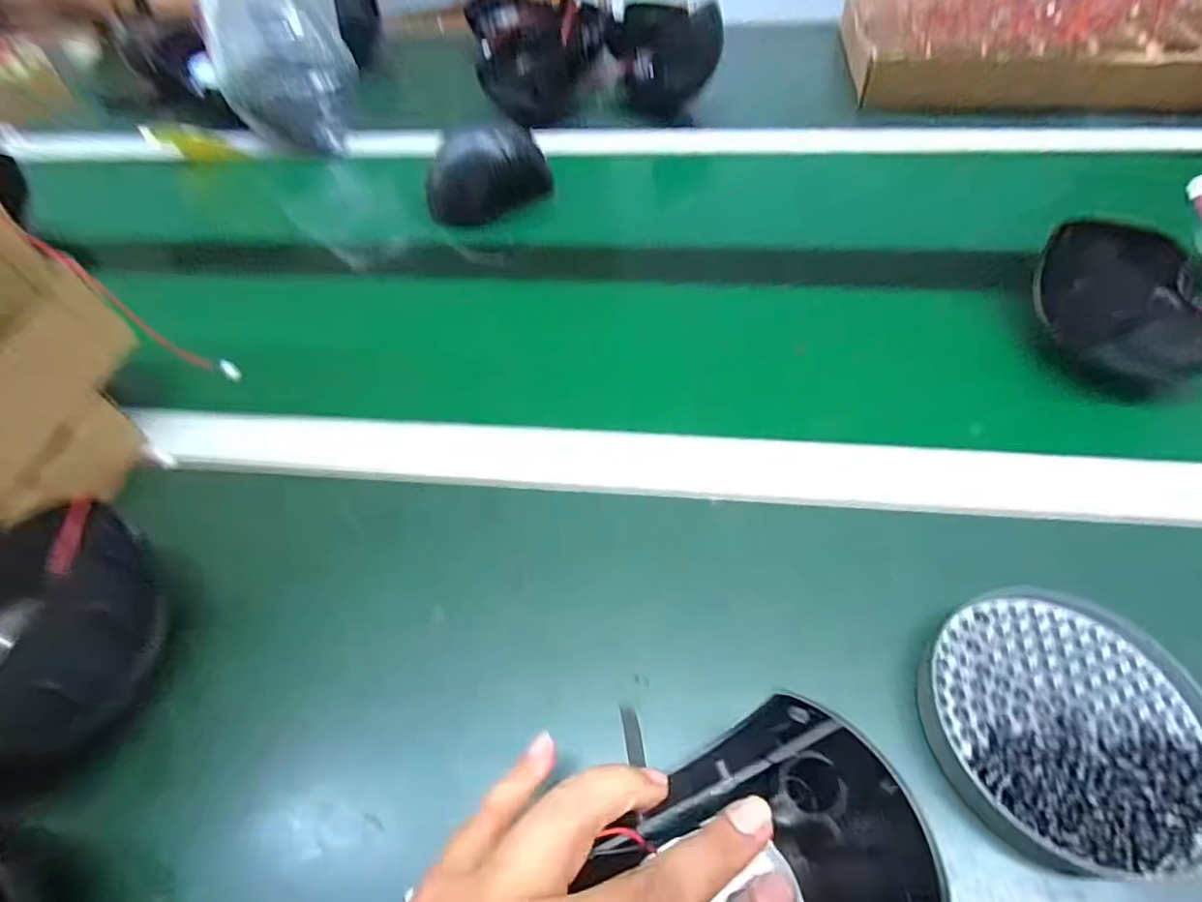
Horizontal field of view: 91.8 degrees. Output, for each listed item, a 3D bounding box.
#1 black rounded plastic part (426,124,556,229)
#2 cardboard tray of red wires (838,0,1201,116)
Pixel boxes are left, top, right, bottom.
[{"bbox_3d":[-0.112,-0.273,0.573,0.120,0.072,0.062,-6,53,1],"label":"black rounded plastic part"},{"bbox_3d":[0.537,-0.488,0.675,0.447,0.046,0.304,8,54,11],"label":"cardboard tray of red wires"}]

